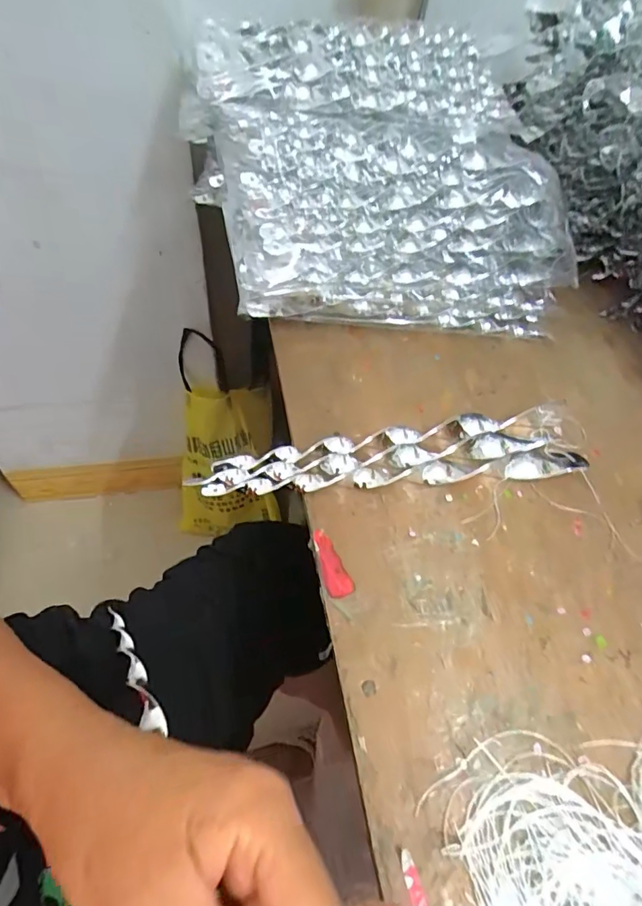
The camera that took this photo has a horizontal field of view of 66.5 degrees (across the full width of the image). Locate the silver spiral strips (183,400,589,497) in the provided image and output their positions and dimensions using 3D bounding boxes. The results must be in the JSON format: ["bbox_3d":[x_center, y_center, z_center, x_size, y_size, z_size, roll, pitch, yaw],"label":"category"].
[{"bbox_3d":[0.058,0.006,0.372,0.285,0.023,0.057,-6,57,-10],"label":"silver spiral strips"}]

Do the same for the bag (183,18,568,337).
[{"bbox_3d":[0.059,-0.262,0.458,0.309,0.088,0.305,-6,76,-18],"label":"bag"}]

